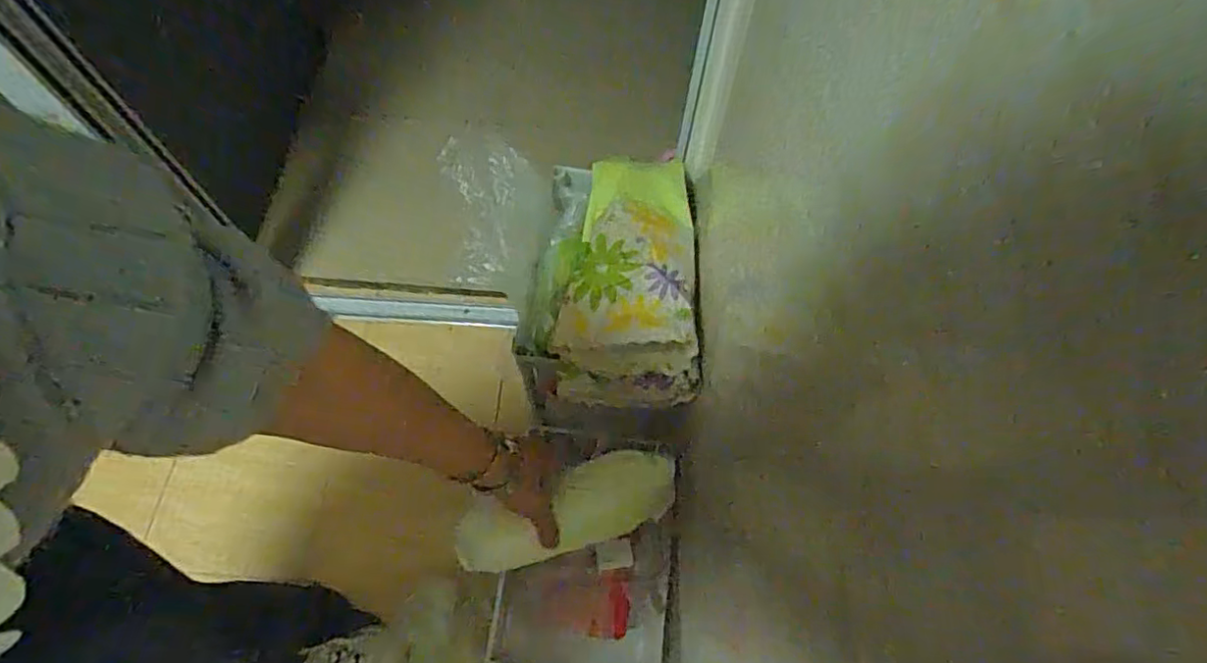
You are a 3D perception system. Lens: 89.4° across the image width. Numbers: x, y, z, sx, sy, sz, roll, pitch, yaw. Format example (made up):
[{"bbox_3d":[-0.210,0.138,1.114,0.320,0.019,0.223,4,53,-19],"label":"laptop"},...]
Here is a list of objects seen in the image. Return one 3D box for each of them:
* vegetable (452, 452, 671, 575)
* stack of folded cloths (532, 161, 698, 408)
[{"bbox_3d":[-0.036,0.175,0.596,0.216,0.055,0.070,-17,66,-7],"label":"vegetable"},{"bbox_3d":[0.013,-0.064,0.681,0.167,0.085,0.276,1,64,0],"label":"stack of folded cloths"}]

